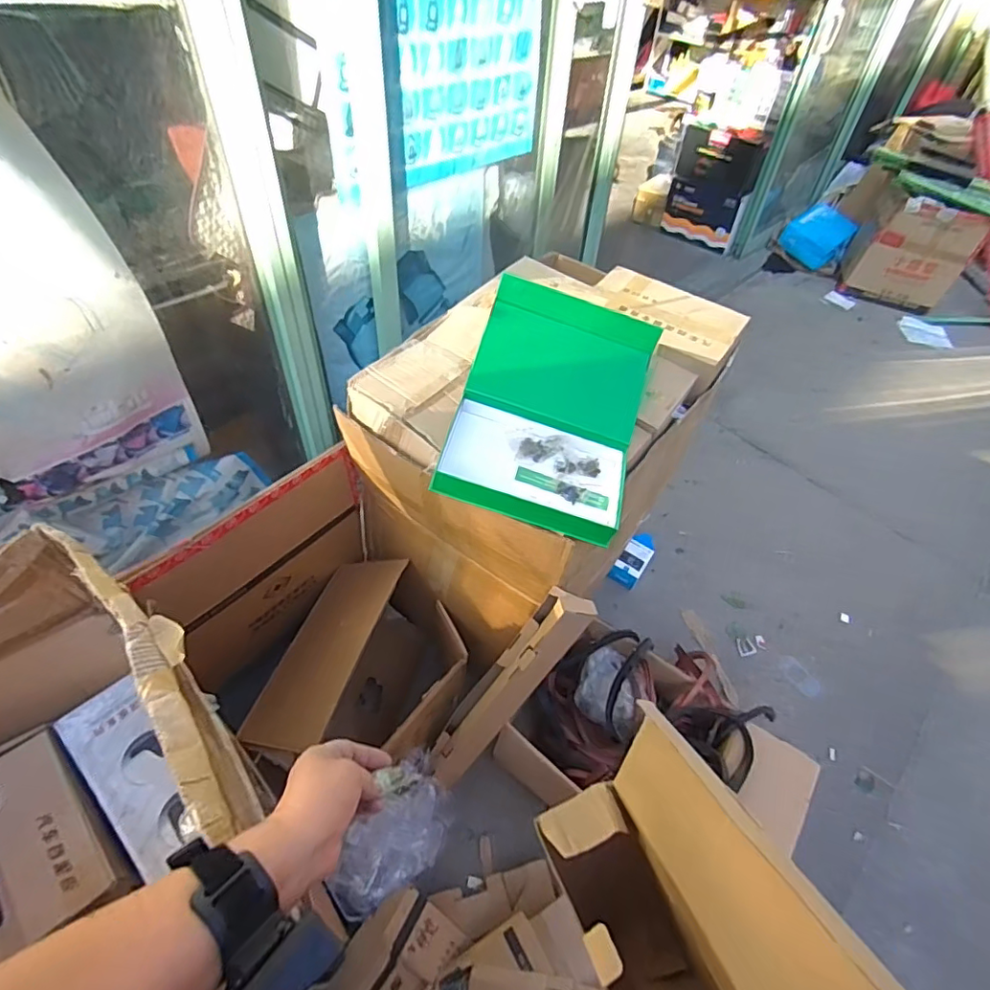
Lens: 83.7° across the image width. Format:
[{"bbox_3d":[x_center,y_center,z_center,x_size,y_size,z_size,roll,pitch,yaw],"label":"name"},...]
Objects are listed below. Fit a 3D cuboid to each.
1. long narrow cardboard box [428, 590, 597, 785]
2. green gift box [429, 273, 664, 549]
[{"bbox_3d":[0.011,0.381,1.067,0.066,0.541,0.085,1,40,-45],"label":"long narrow cardboard box"},{"bbox_3d":[0.091,-0.143,0.900,0.287,0.198,0.365,14,48,7],"label":"green gift box"}]

